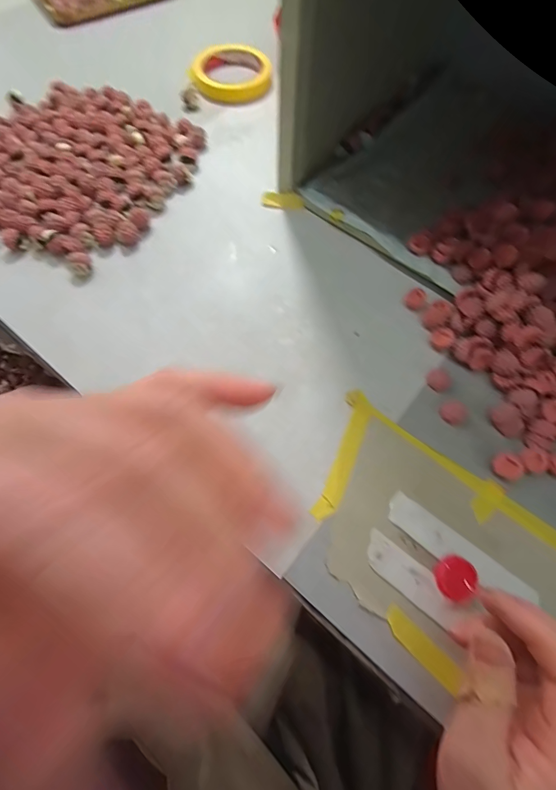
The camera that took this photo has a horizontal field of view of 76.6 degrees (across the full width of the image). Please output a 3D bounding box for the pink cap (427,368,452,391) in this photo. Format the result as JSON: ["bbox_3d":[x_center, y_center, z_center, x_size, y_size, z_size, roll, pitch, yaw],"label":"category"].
[{"bbox_3d":[0.143,-0.014,0.309,0.019,0.004,0.020,1,68,-2],"label":"pink cap"}]

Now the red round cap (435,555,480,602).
[{"bbox_3d":[0.125,0.127,0.244,0.028,0.008,0.025,-20,70,-6],"label":"red round cap"}]

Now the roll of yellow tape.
[{"bbox_3d":[-0.062,-0.434,0.472,0.102,0.022,0.102,1,68,-2],"label":"roll of yellow tape"}]

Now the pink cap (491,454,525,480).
[{"bbox_3d":[0.180,0.056,0.275,0.022,0.005,0.018,36,71,12],"label":"pink cap"}]

